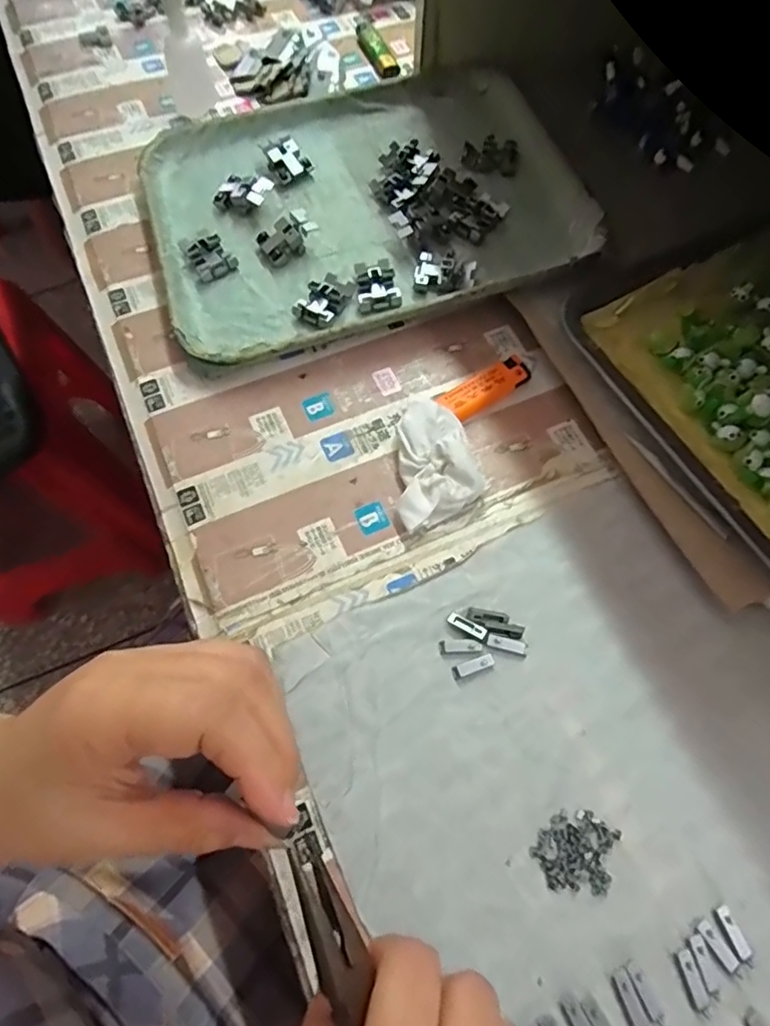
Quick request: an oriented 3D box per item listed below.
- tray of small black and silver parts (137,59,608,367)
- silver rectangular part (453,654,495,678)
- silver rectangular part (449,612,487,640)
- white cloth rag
[{"bbox_3d":[-0.016,-0.266,0.478,0.351,0.030,0.269,-17,69,-7],"label":"tray of small black and silver parts"},{"bbox_3d":[0.053,0.091,0.337,0.024,0.004,0.008,-19,69,-7],"label":"silver rectangular part"},{"bbox_3d":[0.050,0.069,0.344,0.024,0.005,0.008,30,71,12],"label":"silver rectangular part"},{"bbox_3d":[0.029,-0.036,0.381,0.057,0.026,0.086,-15,68,-6],"label":"white cloth rag"}]

